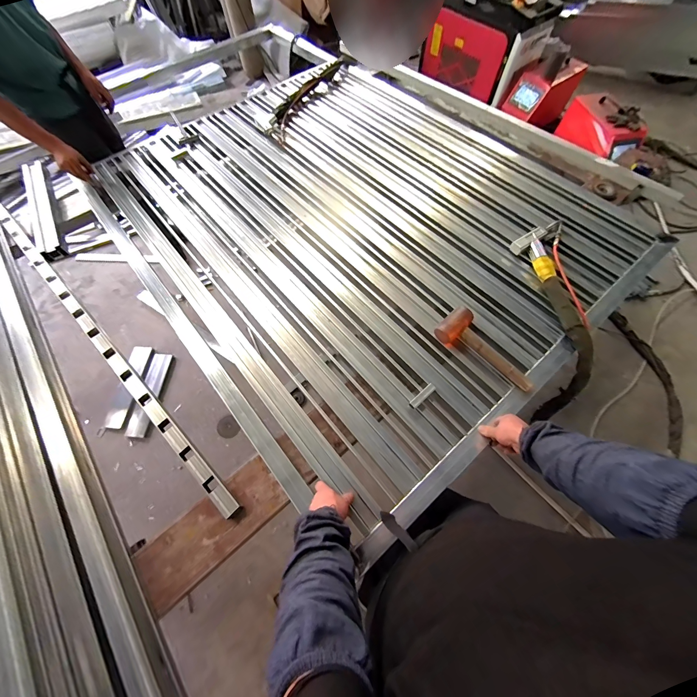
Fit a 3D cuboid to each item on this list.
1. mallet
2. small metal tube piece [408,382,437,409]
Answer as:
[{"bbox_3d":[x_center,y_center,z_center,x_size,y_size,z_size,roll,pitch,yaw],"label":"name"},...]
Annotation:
[{"bbox_3d":[0.382,0.010,0.842,0.286,0.064,0.106,44,69,7],"label":"mallet"},{"bbox_3d":[0.193,0.125,0.780,0.081,0.014,0.022,-42,67,-7],"label":"small metal tube piece"}]

